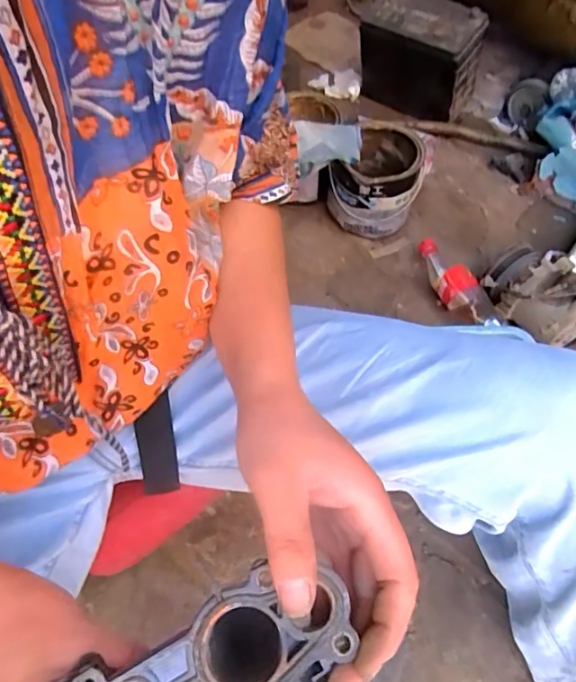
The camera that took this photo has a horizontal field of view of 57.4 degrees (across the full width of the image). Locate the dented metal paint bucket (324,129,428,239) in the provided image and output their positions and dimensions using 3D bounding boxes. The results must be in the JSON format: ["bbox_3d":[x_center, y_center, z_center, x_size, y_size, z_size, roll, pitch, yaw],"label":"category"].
[{"bbox_3d":[0.170,-0.294,0.991,0.145,0.156,0.162,19,59,13],"label":"dented metal paint bucket"}]

